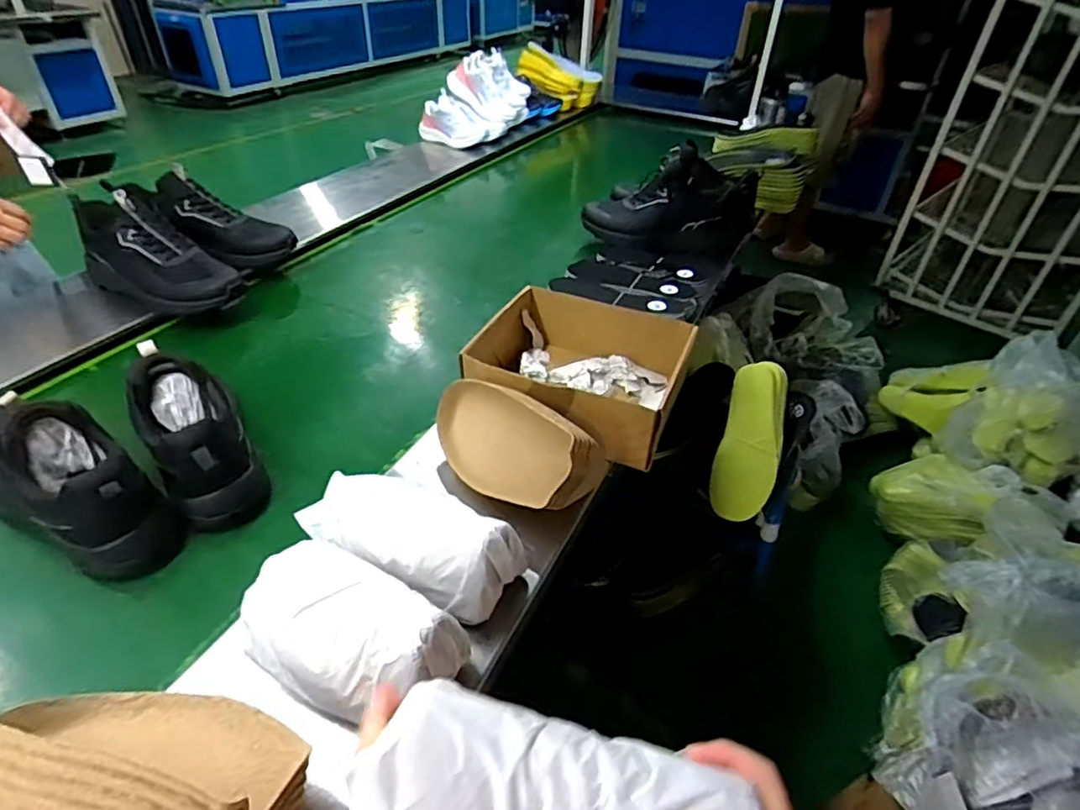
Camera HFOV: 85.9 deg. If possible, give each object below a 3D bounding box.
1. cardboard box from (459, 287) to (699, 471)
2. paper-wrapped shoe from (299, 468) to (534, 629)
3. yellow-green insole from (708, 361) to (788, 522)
[{"bbox_3d":[0.057,-0.048,0.807,0.270,0.102,0.238,19,42,17],"label":"cardboard box"},{"bbox_3d":[-0.129,0.111,0.574,0.239,0.085,0.106,23,43,22],"label":"paper-wrapped shoe"},{"bbox_3d":[0.376,0.061,1.030,0.109,0.057,0.308,14,76,12],"label":"yellow-green insole"}]

